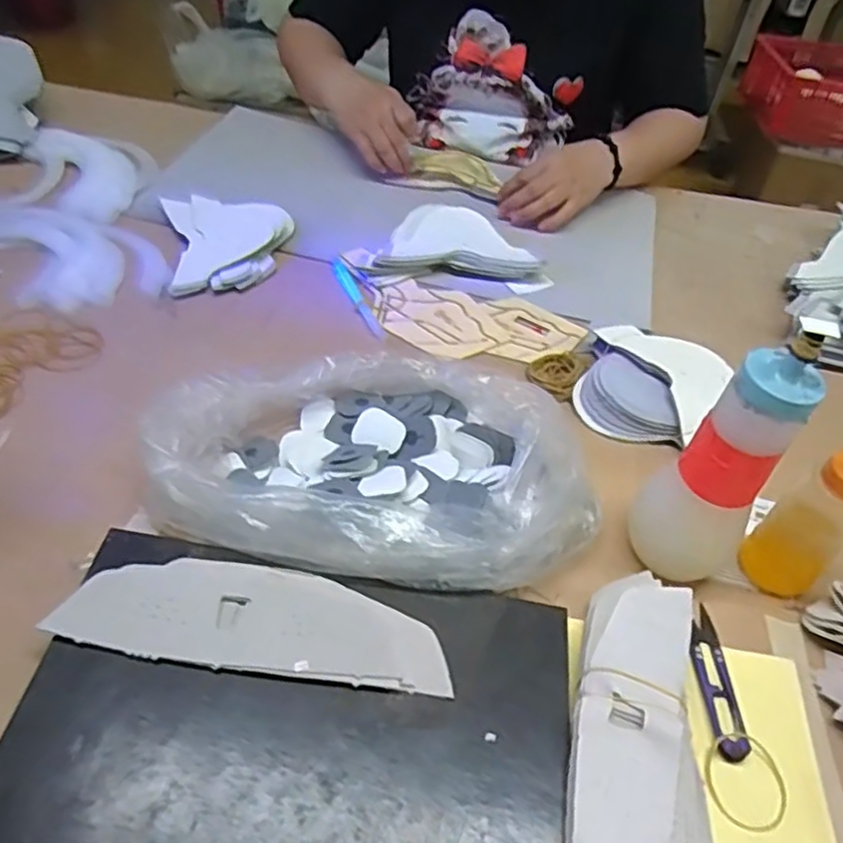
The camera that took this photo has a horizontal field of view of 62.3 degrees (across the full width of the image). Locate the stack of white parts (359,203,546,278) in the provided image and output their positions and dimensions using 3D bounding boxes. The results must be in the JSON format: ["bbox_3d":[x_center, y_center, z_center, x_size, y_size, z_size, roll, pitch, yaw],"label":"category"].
[{"bbox_3d":[0.032,-0.188,0.745,0.181,0.040,0.103,2,46,-5],"label":"stack of white parts"}]

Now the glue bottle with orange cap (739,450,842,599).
[{"bbox_3d":[0.260,0.064,0.459,0.042,0.127,0.047,-23,53,-26],"label":"glue bottle with orange cap"}]

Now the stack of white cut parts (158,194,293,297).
[{"bbox_3d":[-0.196,-0.183,0.720,0.121,0.035,0.148,-5,43,-15],"label":"stack of white cut parts"}]

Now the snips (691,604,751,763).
[{"bbox_3d":[0.186,0.161,0.441,0.021,0.004,0.098,6,47,-2],"label":"snips"}]

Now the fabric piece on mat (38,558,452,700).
[{"bbox_3d":[-0.097,0.115,0.415,0.223,0.008,0.068,8,44,0],"label":"fabric piece on mat"}]

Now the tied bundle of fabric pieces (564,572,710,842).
[{"bbox_3d":[0.123,0.182,0.389,0.085,0.035,0.217,10,46,3],"label":"tied bundle of fabric pieces"}]

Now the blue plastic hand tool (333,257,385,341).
[{"bbox_3d":[-0.064,-0.123,0.687,0.015,0.007,0.133,-14,50,-19],"label":"blue plastic hand tool"}]

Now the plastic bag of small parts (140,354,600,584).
[{"bbox_3d":[-0.030,0.026,0.500,0.307,0.060,0.187,9,47,1],"label":"plastic bag of small parts"}]

